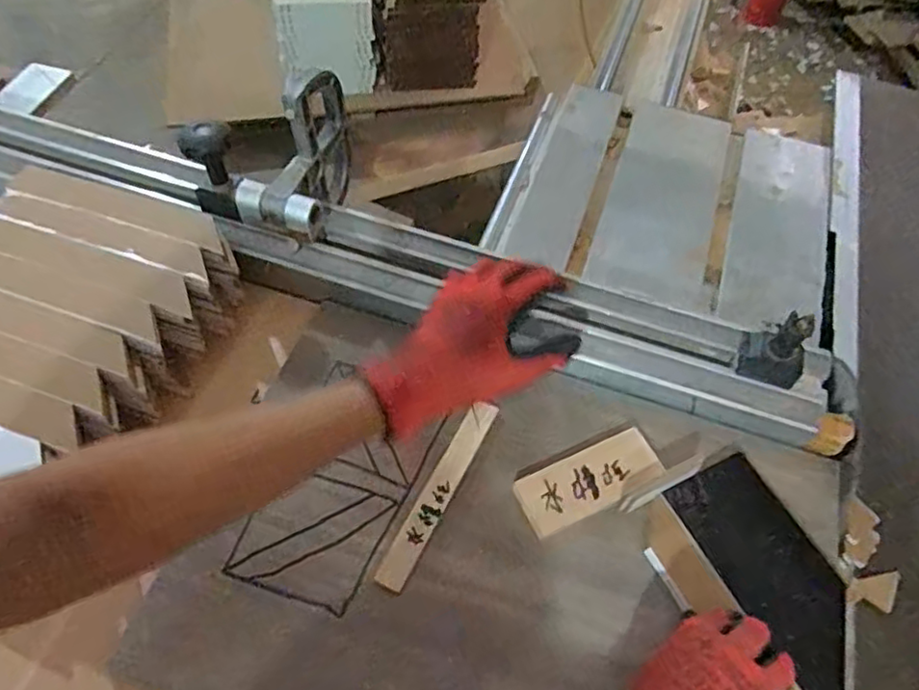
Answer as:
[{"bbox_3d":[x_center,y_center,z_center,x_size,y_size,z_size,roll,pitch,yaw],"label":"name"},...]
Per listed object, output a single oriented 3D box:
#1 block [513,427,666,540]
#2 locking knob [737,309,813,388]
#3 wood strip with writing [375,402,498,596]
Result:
[{"bbox_3d":[0.110,0.115,0.545,0.122,0.014,0.051,-20,60,-15],"label":"block"},{"bbox_3d":[0.277,0.001,0.553,0.051,0.075,0.032,23,59,12],"label":"locking knob"},{"bbox_3d":[-0.016,0.124,0.540,0.026,0.012,0.170,25,59,14],"label":"wood strip with writing"}]

